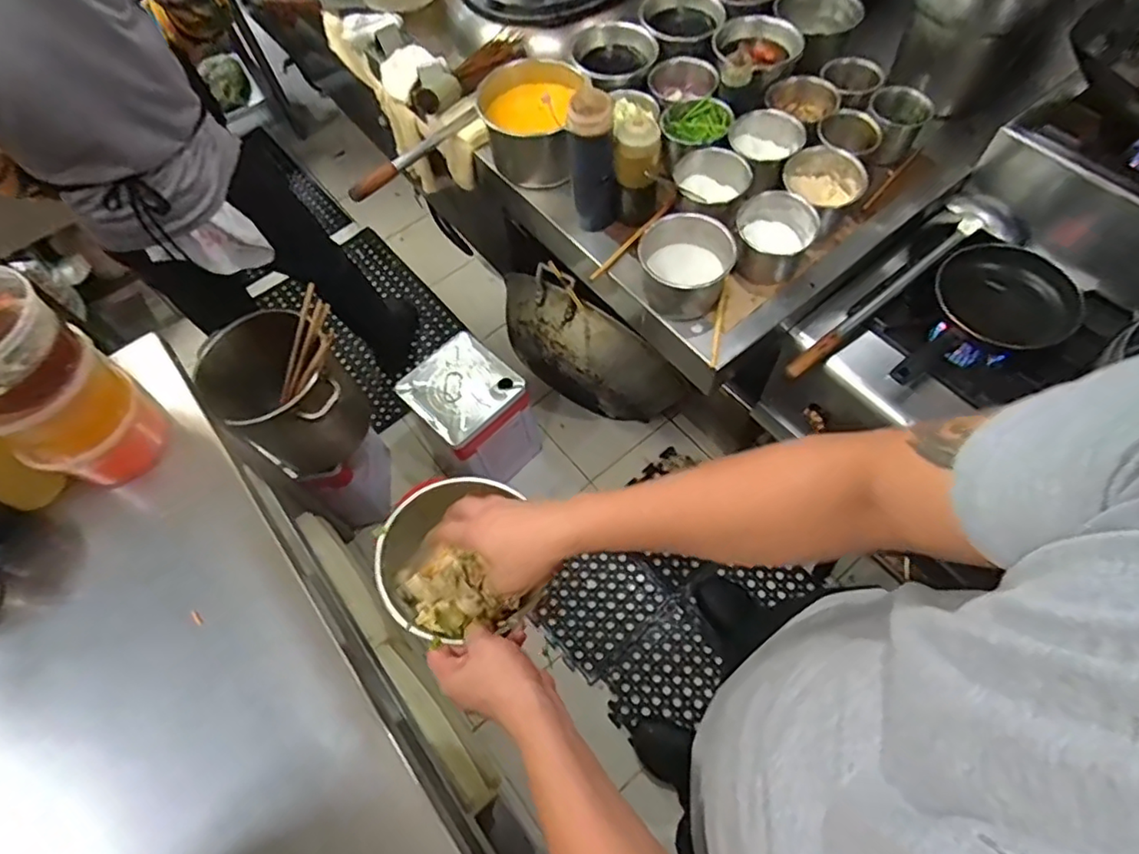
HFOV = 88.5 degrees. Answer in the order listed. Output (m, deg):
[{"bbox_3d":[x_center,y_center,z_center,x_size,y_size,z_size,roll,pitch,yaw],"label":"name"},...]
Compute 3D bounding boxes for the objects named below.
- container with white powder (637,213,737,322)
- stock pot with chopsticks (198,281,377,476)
[{"bbox_3d":[0.171,-0.236,0.878,0.131,0.098,0.125,-2,63,3],"label":"container with white powder"},{"bbox_3d":[-0.583,-0.066,1.230,0.280,0.289,0.250,-18,63,-6],"label":"stock pot with chopsticks"}]

